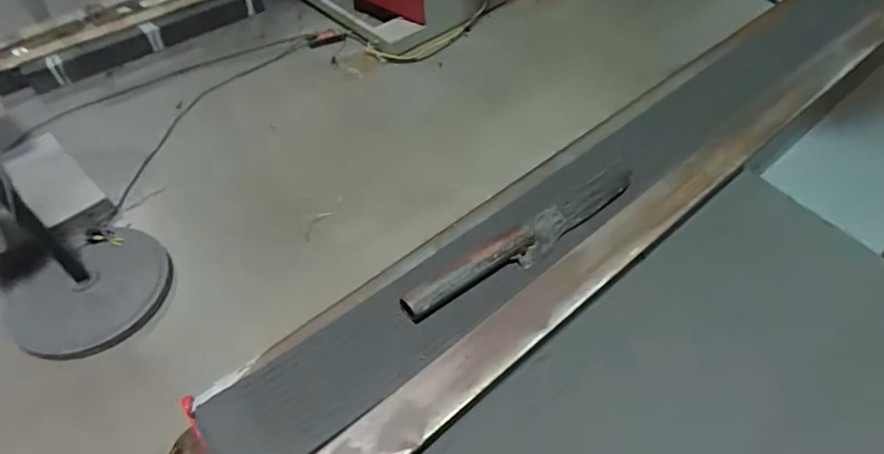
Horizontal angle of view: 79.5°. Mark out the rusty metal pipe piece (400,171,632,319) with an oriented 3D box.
[{"bbox_3d":[0.071,0.009,0.425,0.233,0.019,0.024,-29,56,-22],"label":"rusty metal pipe piece"}]

